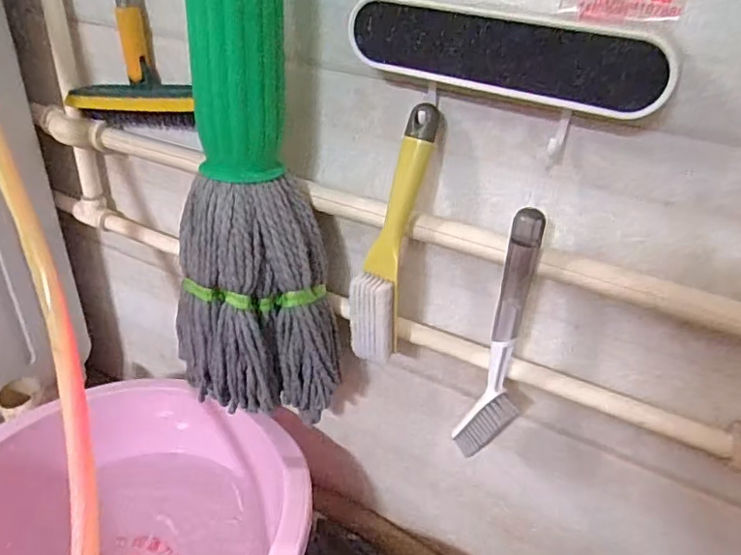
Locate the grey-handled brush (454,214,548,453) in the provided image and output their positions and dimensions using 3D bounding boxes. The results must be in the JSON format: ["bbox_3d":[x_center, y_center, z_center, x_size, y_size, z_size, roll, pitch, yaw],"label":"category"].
[{"bbox_3d":[0.111,0.056,0.457,0.048,0.224,0.045,17,35,19],"label":"grey-handled brush"}]

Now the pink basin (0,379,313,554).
[{"bbox_3d":[-0.280,0.290,0.633,0.393,0.178,0.356,-8,35,-18],"label":"pink basin"}]

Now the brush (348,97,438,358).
[{"bbox_3d":[0.018,-0.031,0.468,0.040,0.223,0.038,19,15,21],"label":"brush"}]

